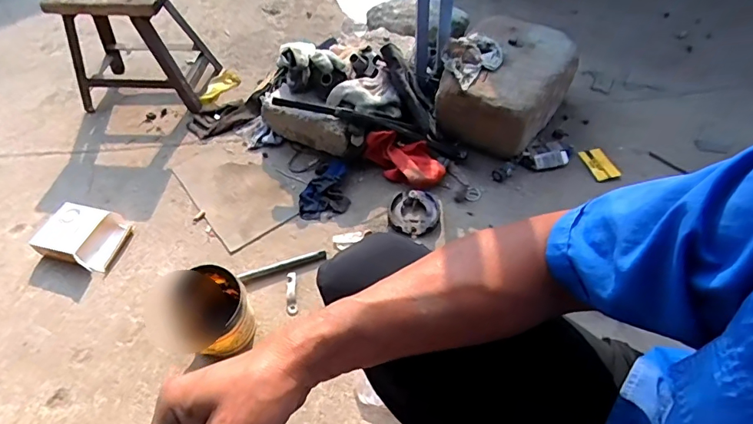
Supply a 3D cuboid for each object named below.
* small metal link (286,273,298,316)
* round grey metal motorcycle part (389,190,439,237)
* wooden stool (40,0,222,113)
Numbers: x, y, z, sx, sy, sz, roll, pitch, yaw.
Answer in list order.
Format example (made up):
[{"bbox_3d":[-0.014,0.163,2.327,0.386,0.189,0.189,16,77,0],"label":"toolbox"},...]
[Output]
[{"bbox_3d":[-0.150,0.144,0.813,0.021,0.006,0.078,-10,65,2],"label":"small metal link"},{"bbox_3d":[0.072,0.002,0.890,0.093,0.031,0.085,-3,52,2],"label":"round grey metal motorcycle part"},{"bbox_3d":[-0.512,-0.349,0.975,0.267,0.237,0.141,2,52,6],"label":"wooden stool"}]

